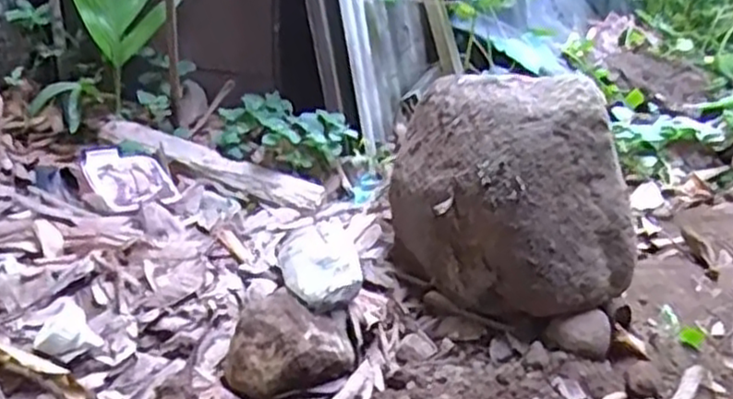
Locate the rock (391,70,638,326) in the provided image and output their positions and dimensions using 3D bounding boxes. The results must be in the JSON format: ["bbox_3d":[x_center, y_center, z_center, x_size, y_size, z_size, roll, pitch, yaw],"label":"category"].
[{"bbox_3d":[0.175,-0.027,0.945,0.209,0.268,0.348,-2,30,-14],"label":"rock"}]

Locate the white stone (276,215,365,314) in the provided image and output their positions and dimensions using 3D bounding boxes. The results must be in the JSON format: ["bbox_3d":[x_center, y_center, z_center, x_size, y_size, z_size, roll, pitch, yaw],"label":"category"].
[{"bbox_3d":[-0.060,0.085,0.950,0.090,0.063,0.123,-7,31,-21],"label":"white stone"}]

